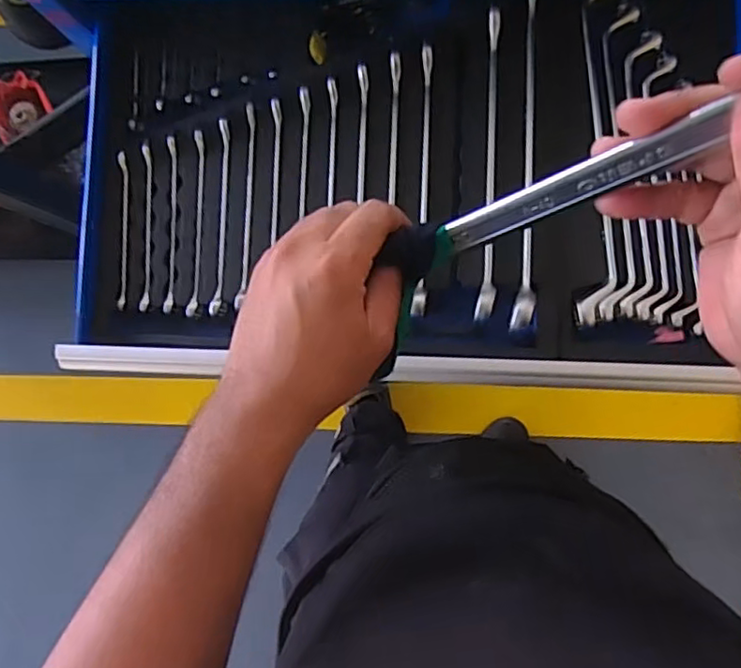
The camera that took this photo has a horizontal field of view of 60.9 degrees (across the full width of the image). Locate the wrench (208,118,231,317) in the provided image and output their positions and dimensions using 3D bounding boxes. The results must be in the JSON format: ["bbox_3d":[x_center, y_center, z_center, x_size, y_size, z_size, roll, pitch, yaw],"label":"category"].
[{"bbox_3d":[-0.138,-0.109,0.587,0.015,0.005,0.182,3,88,7],"label":"wrench"}]

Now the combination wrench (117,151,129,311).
[{"bbox_3d":[-0.233,-0.098,0.596,0.010,0.005,0.149,-1,87,7],"label":"combination wrench"}]

